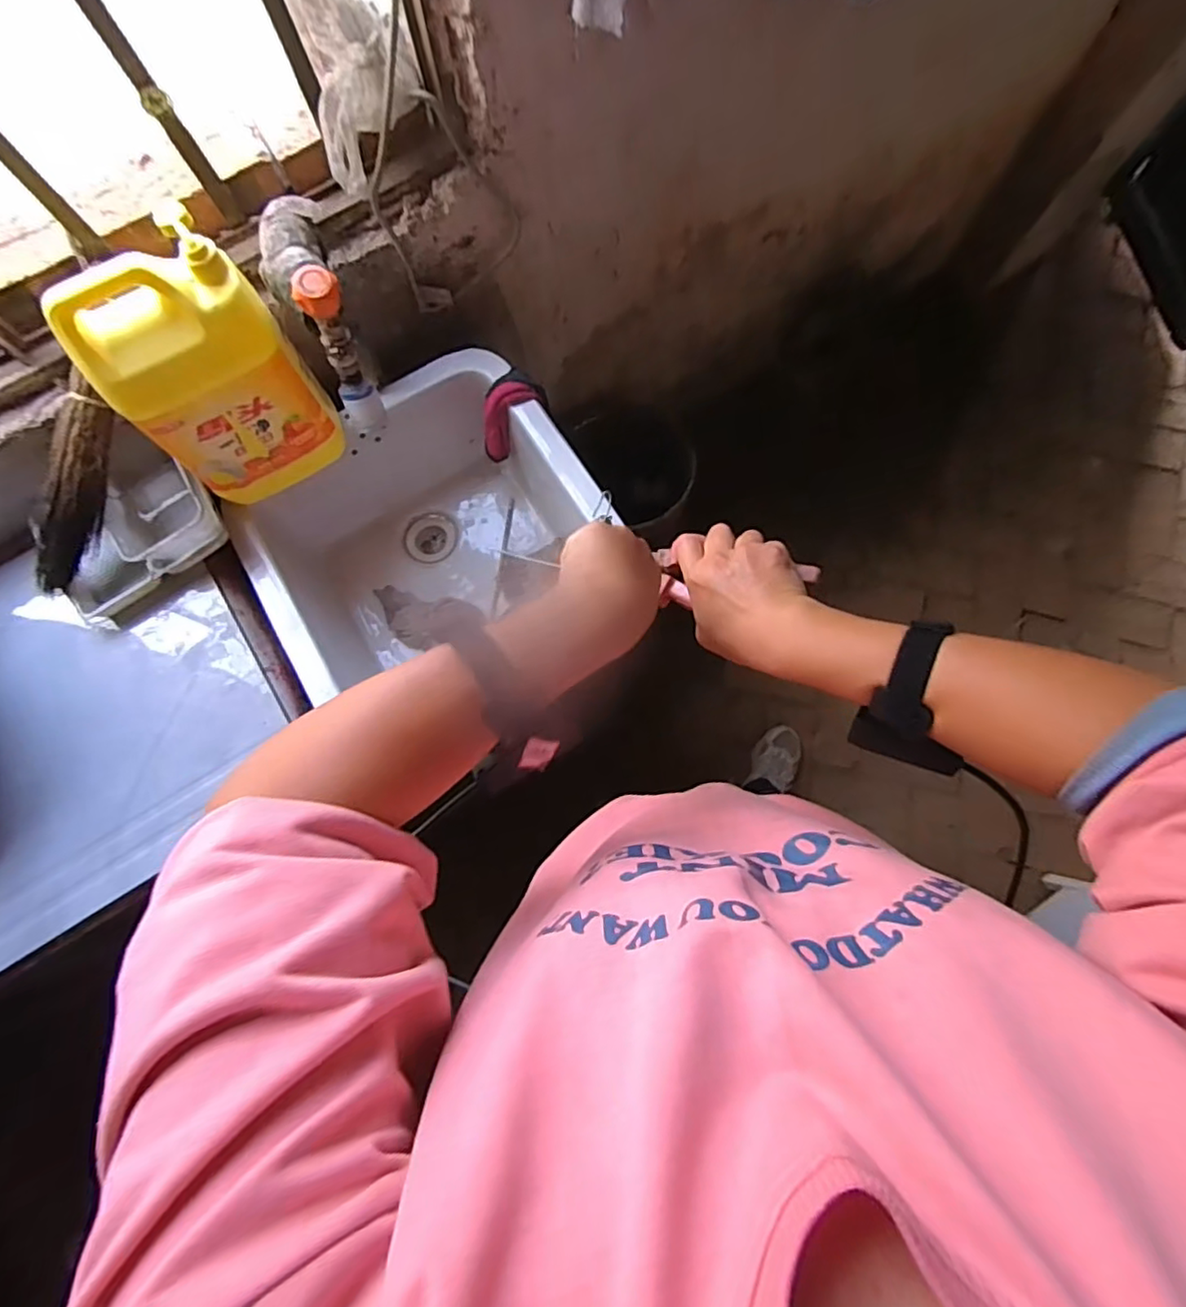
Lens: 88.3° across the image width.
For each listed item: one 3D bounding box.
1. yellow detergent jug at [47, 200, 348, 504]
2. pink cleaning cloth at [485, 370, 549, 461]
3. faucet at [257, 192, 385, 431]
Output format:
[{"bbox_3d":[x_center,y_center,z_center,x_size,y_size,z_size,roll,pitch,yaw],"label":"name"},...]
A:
[{"bbox_3d":[-0.412,-0.301,0.689,0.204,0.262,0.117,-38,81,-6],"label":"yellow detergent jug"},{"bbox_3d":[-0.124,-0.339,0.893,0.073,0.146,0.074,47,48,9],"label":"pink cleaning cloth"},{"bbox_3d":[-0.296,-0.369,0.679,0.074,0.199,0.211,-22,80,-3],"label":"faucet"}]

